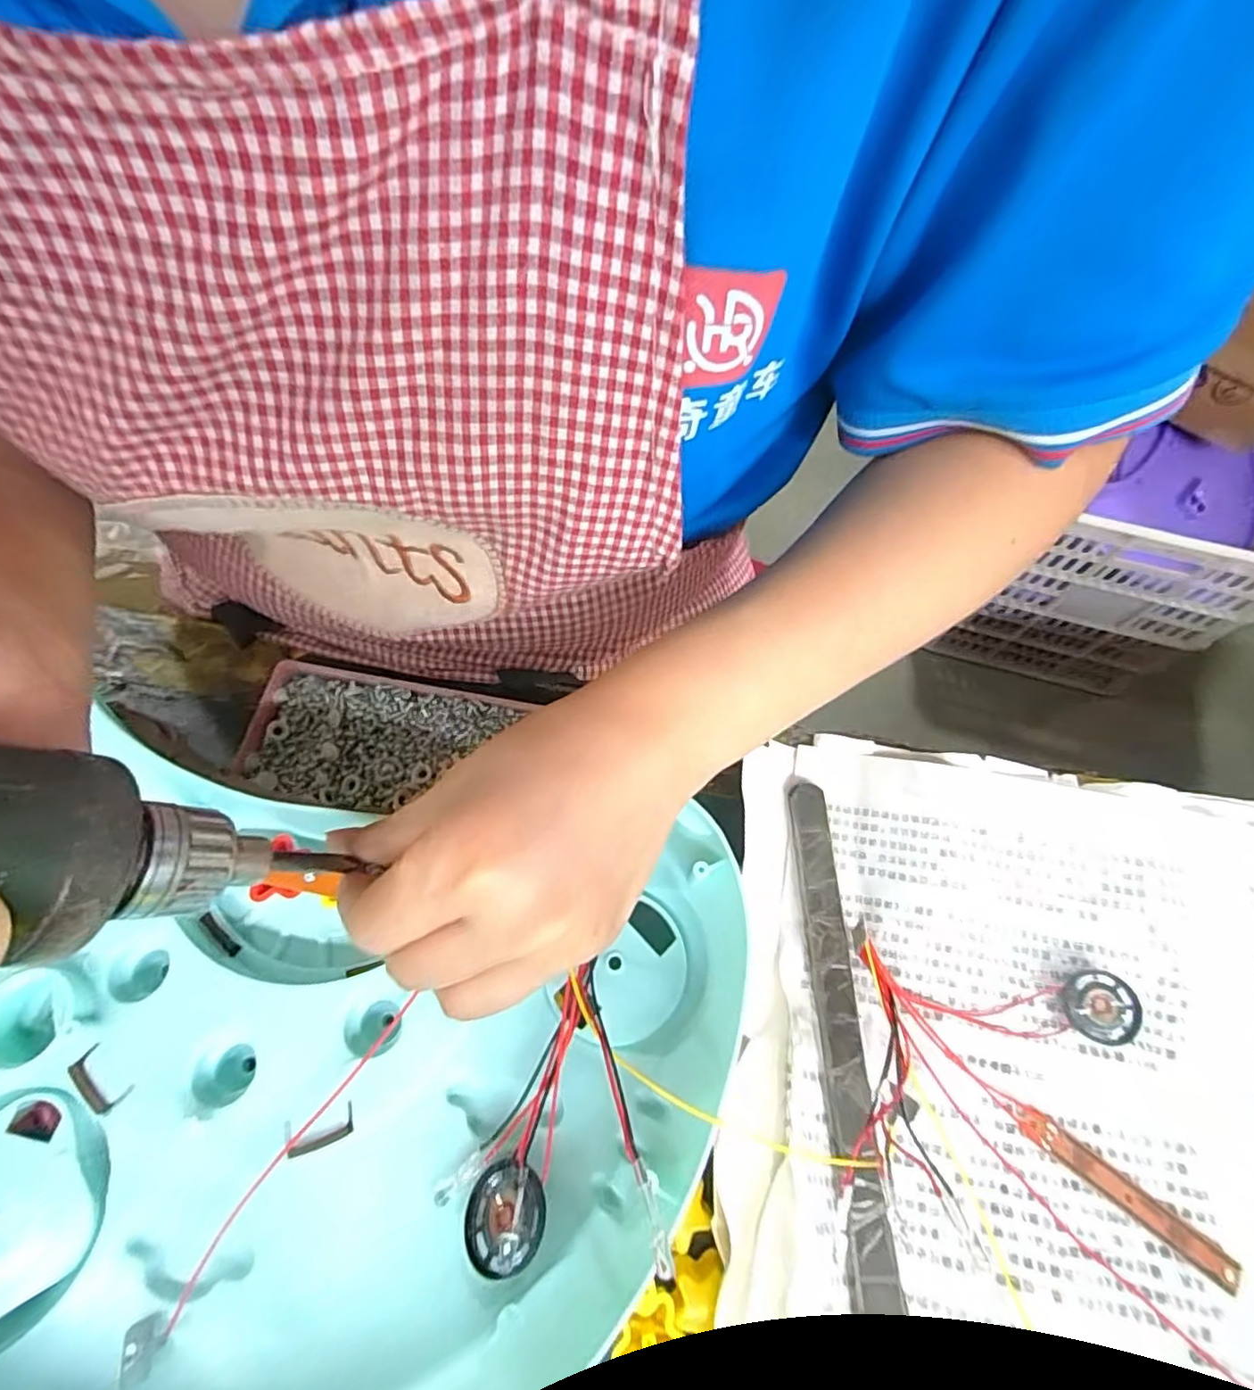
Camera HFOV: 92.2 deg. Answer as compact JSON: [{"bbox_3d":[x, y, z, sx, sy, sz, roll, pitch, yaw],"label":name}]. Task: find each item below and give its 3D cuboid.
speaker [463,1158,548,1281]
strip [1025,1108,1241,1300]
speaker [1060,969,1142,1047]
[{"bbox_3d":[-0.040,0.163,0.188,0.027,0.009,0.027,-33,52,10],"label":"speaker"},{"bbox_3d":[0.189,0.189,0.229,0.079,0.004,0.012,36,70,13],"label":"strip"},{"bbox_3d":[0.199,0.131,0.254,0.027,0.008,0.027,1,66,-1],"label":"speaker"}]

